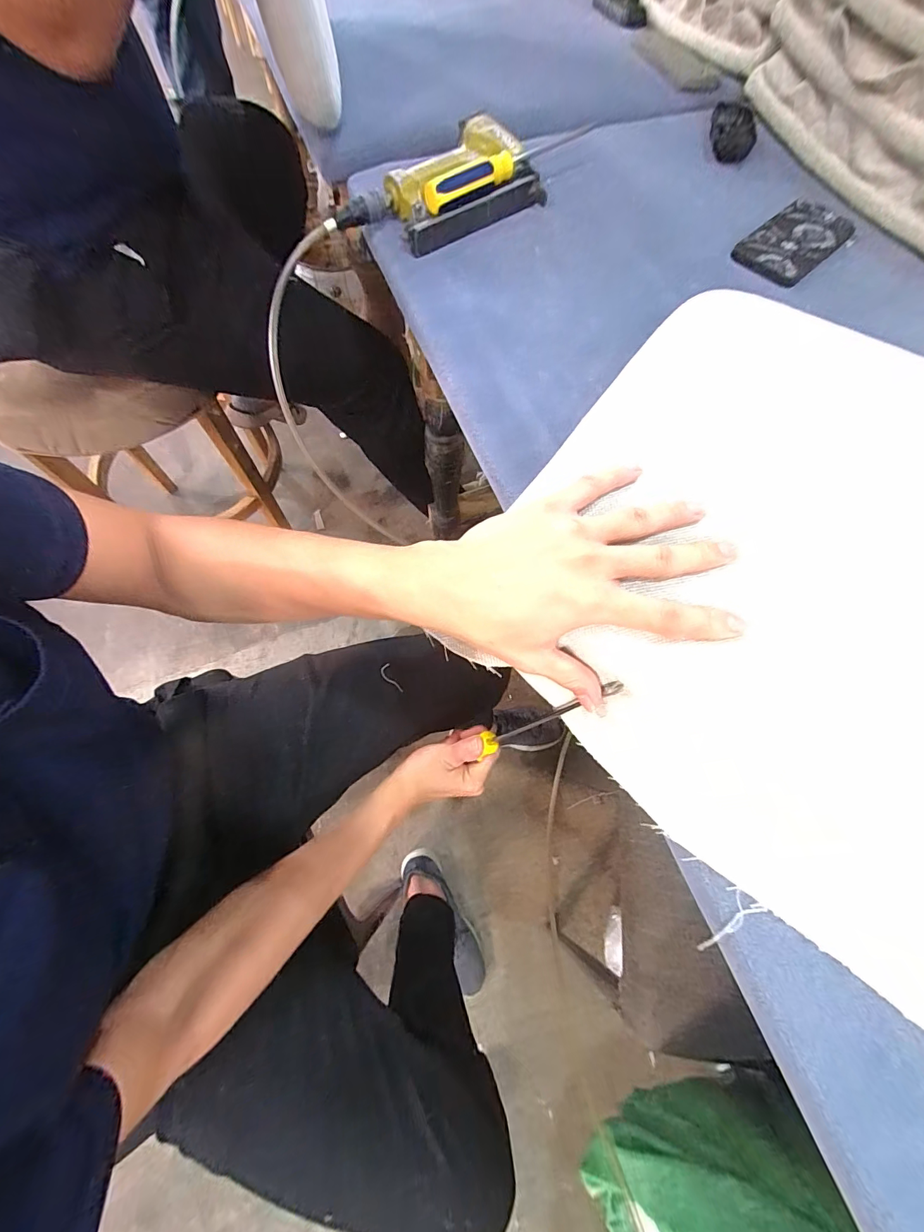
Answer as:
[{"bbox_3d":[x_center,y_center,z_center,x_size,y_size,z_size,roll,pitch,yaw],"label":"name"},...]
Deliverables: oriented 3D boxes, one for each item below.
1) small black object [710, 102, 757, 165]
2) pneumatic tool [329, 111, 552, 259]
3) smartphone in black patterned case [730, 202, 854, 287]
[{"bbox_3d":[0.358,-0.637,0.559,0.055,0.015,0.113,11,69,4],"label":"small black object"},{"bbox_3d":[-0.020,-0.475,0.475,0.222,0.043,0.114,-36,73,-13],"label":"pneumatic tool"},{"bbox_3d":[0.381,-0.428,0.482,0.156,0.009,0.076,-40,74,-15],"label":"smartphone in black patterned case"}]

